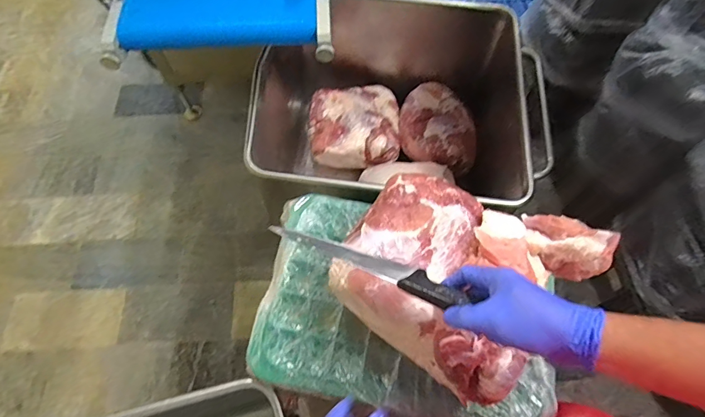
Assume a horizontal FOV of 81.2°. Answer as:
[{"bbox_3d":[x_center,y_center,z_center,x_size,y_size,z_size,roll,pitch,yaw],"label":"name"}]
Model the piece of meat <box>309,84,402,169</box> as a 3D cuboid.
[{"bbox_3d":[0.009,-0.287,1.429,0.299,0.116,0.264,1,64,1],"label":"piece of meat"}]

